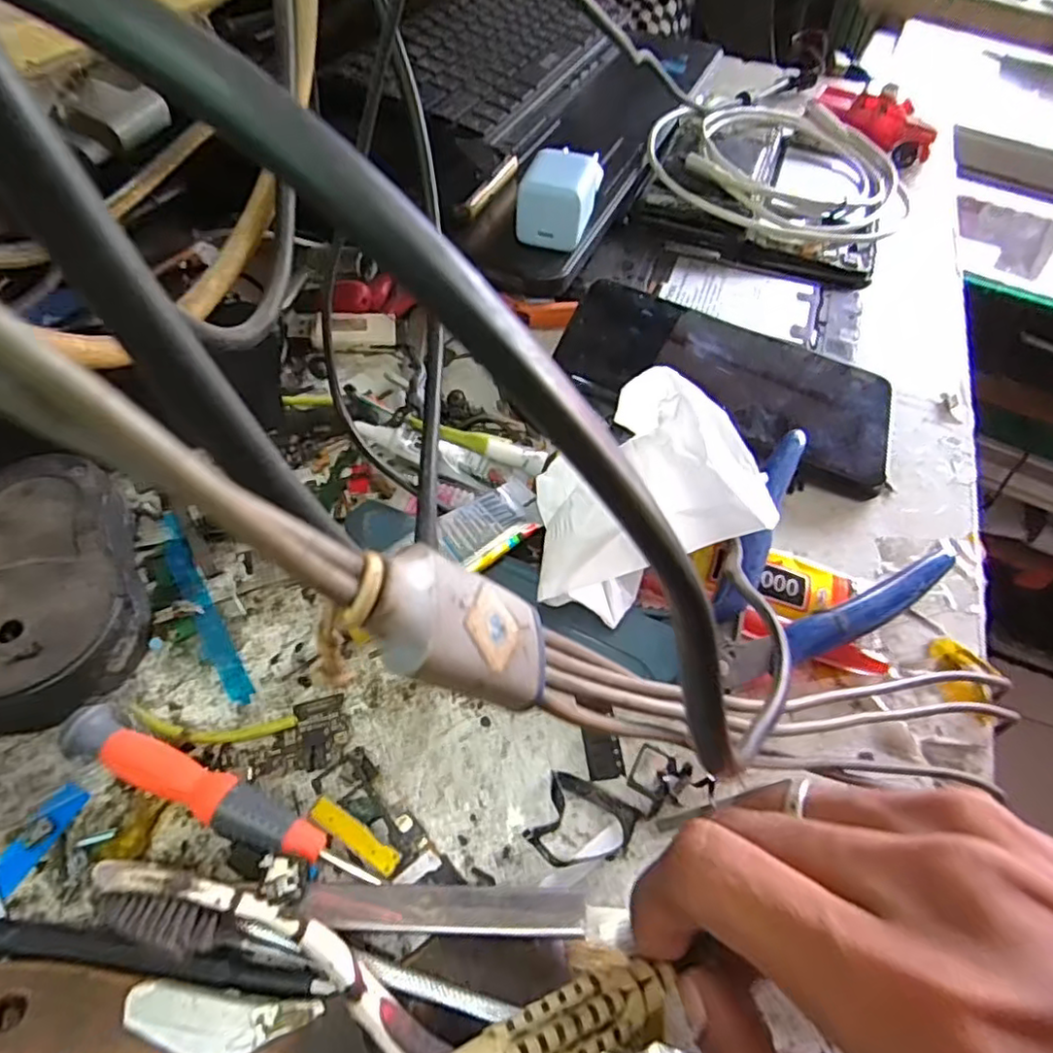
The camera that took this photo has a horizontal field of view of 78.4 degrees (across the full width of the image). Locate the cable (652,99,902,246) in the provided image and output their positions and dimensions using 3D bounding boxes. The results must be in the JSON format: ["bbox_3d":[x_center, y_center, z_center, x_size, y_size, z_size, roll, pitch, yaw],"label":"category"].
[{"bbox_3d":[0.163,-0.228,0.410,0.165,0.031,0.144,-32,62,-24],"label":"cable"}]

